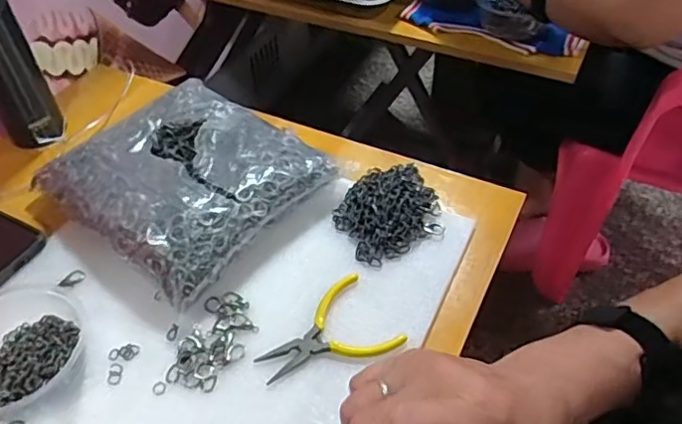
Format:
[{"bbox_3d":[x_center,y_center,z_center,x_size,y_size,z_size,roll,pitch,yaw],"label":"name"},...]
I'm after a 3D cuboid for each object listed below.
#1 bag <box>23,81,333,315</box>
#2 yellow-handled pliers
[{"bbox_3d":[-0.161,-0.044,0.606,0.246,0.057,0.225,30,55,26],"label":"bag"},{"bbox_3d":[-0.015,0.108,0.498,0.115,0.007,0.083,-25,51,-20],"label":"yellow-handled pliers"}]

